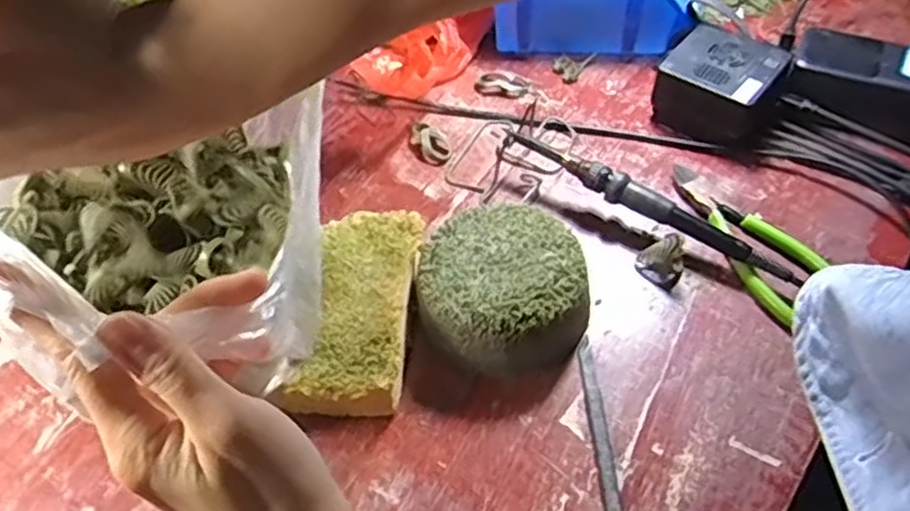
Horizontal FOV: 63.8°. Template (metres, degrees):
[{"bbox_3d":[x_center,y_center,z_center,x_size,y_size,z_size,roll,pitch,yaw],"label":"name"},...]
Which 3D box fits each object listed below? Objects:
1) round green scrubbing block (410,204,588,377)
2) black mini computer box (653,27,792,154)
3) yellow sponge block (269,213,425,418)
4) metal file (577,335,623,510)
[{"bbox_3d":[0.028,0.020,0.461,0.104,0.045,0.099,-5,53,0],"label":"round green scrubbing block"},{"bbox_3d":[0.204,-0.131,0.563,0.082,0.051,0.074,26,59,21],"label":"black mini computer box"},{"bbox_3d":[-0.059,0.033,0.456,0.067,0.043,0.140,3,53,5],"label":"yellow sponge block"},{"bbox_3d":[0.084,0.119,0.408,0.011,0.007,0.164,-4,53,1],"label":"metal file"}]

